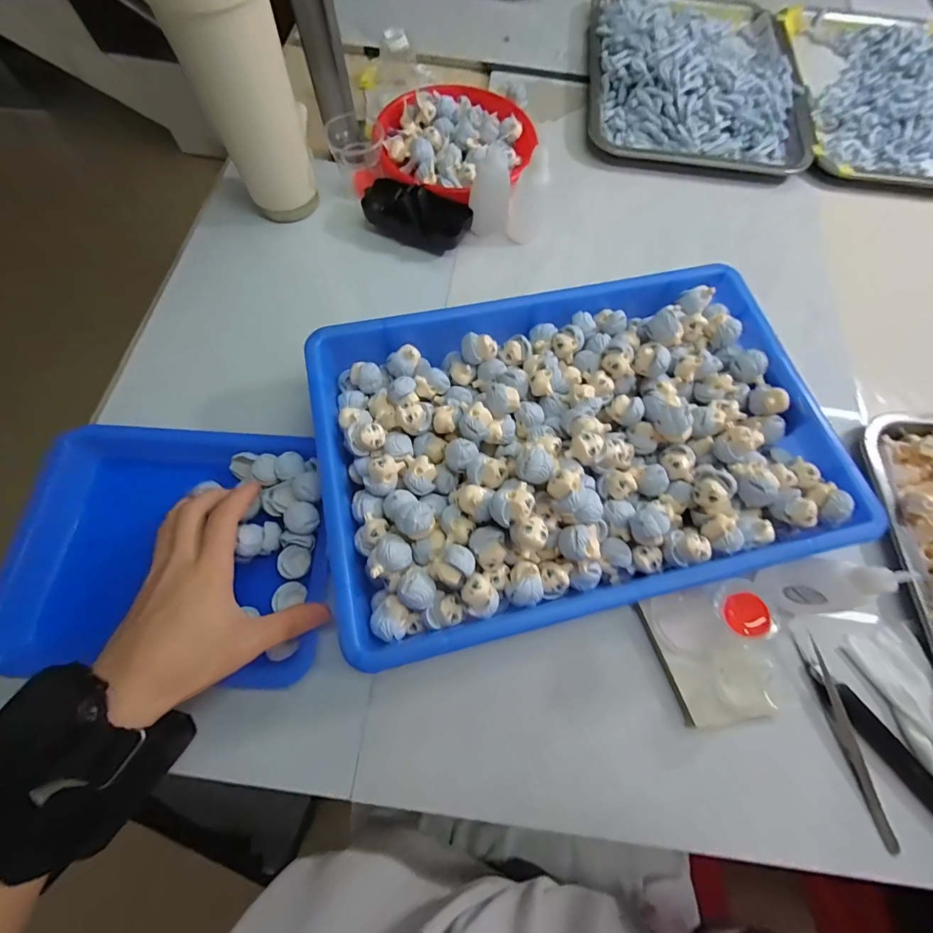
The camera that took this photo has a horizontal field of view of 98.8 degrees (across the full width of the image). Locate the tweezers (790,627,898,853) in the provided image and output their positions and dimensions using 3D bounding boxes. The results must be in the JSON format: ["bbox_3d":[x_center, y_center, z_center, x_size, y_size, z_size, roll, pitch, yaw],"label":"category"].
[{"bbox_3d":[0.262,0.185,0.274,0.012,0.013,0.128,-10,71,-5],"label":"tweezers"}]

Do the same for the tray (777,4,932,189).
[{"bbox_3d":[0.559,-0.505,0.518,0.246,0.029,0.363,6,70,1],"label":"tray"}]

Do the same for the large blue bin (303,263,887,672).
[{"bbox_3d":[0.078,-0.027,0.307,0.368,0.065,0.255,-13,71,-6],"label":"large blue bin"}]

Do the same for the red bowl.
[{"bbox_3d":[-0.016,-0.368,0.450,0.173,0.045,0.173,0,70,-1],"label":"red bowl"}]

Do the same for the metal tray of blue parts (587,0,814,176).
[{"bbox_3d":[0.293,-0.520,0.509,0.261,0.040,0.322,5,70,0],"label":"metal tray of blue parts"}]

